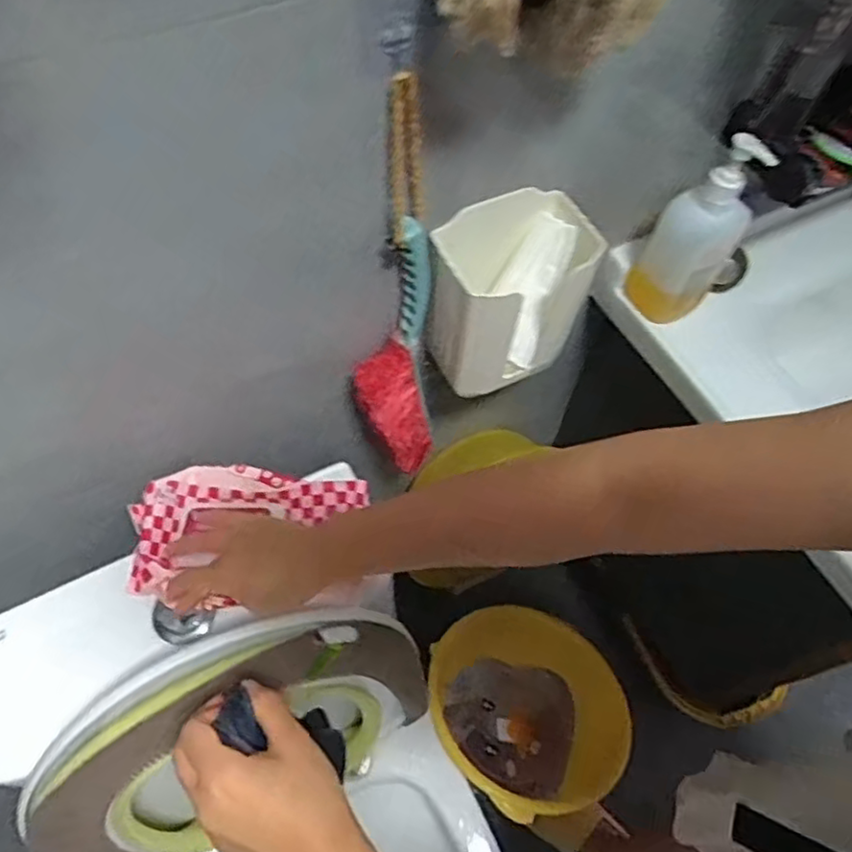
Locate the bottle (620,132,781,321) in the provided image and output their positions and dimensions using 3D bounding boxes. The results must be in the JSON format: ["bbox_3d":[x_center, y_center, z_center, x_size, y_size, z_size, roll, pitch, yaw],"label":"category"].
[{"bbox_3d":[0.282,-0.202,0.692,0.079,0.208,0.081,38,65,18],"label":"bottle"}]

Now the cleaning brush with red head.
[{"bbox_3d":[-0.026,-0.083,0.630,0.082,0.471,0.073,3,60,-1],"label":"cleaning brush with red head"}]

